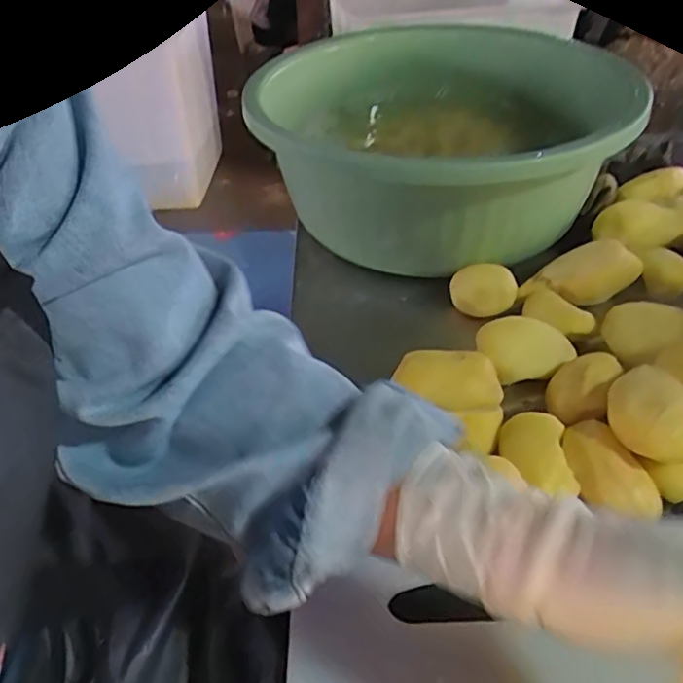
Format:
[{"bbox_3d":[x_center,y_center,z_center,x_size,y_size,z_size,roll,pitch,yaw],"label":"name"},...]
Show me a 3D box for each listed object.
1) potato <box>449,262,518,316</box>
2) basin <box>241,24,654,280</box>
[{"bbox_3d":[0.138,-0.051,0.596,0.063,0.039,0.047,8,42,11],"label":"potato"},{"bbox_3d":[0.122,-0.241,0.701,0.349,0.156,0.408,32,52,32],"label":"basin"}]

